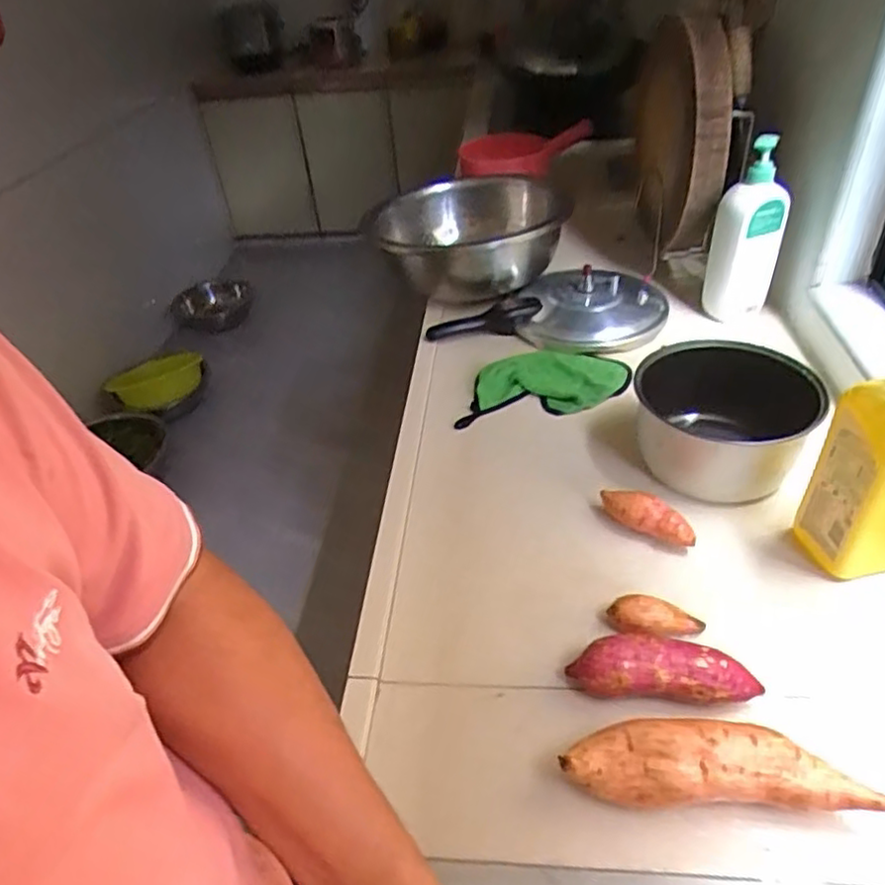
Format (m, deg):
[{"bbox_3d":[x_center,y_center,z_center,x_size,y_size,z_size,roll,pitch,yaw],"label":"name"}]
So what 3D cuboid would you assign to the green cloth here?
[{"bbox_3d":[0.148,-0.087,0.963,0.257,0.040,0.157,-6,38,1],"label":"green cloth"}]

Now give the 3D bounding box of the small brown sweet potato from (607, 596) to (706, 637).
[{"bbox_3d":[0.202,0.173,0.628,0.085,0.033,0.038,7,40,17],"label":"small brown sweet potato"}]

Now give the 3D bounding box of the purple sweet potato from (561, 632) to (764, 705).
[{"bbox_3d":[0.192,0.200,0.581,0.159,0.057,0.051,-1,39,8],"label":"purple sweet potato"}]

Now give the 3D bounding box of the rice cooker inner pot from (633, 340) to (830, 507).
[{"bbox_3d":[0.330,-0.023,0.794,0.195,0.115,0.198,-4,38,3],"label":"rice cooker inner pot"}]

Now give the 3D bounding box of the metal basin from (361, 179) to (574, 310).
[{"bbox_3d":[0.043,-0.357,1.169,0.305,0.147,0.302,-4,38,3],"label":"metal basin"}]

